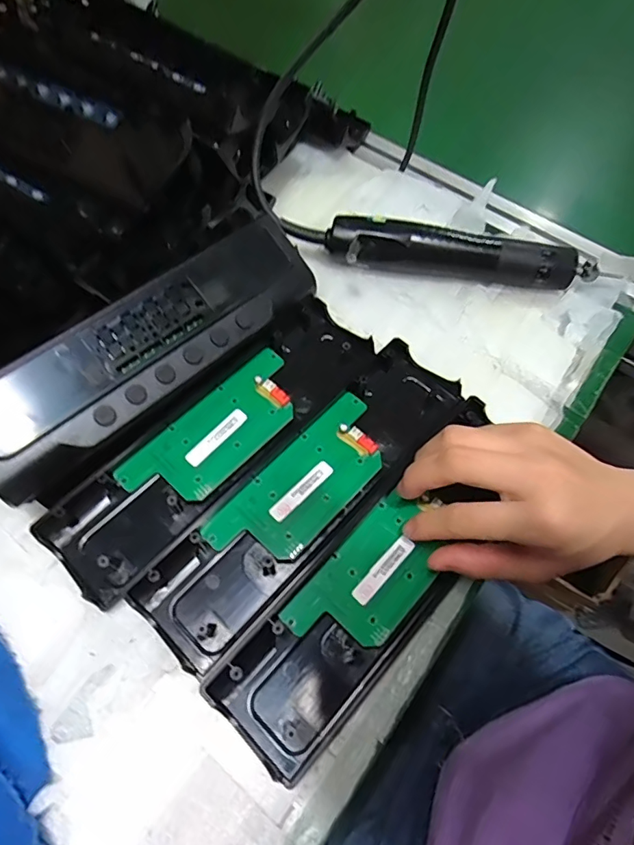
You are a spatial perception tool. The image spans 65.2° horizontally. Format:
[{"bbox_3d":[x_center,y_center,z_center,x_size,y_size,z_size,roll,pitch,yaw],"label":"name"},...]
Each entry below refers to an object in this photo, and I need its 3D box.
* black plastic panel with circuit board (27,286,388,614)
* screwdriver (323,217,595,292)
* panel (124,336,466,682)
[{"bbox_3d":[-0.064,0.003,0.331,0.066,0.021,0.245,40,70,17],"label":"black plastic panel with circuit board"},{"bbox_3d":[0.114,-0.133,0.398,0.208,0.034,0.032,8,64,3],"label":"screwdriver"},{"bbox_3d":[-0.002,0.041,0.321,0.070,0.014,0.244,40,70,17],"label":"panel"}]

